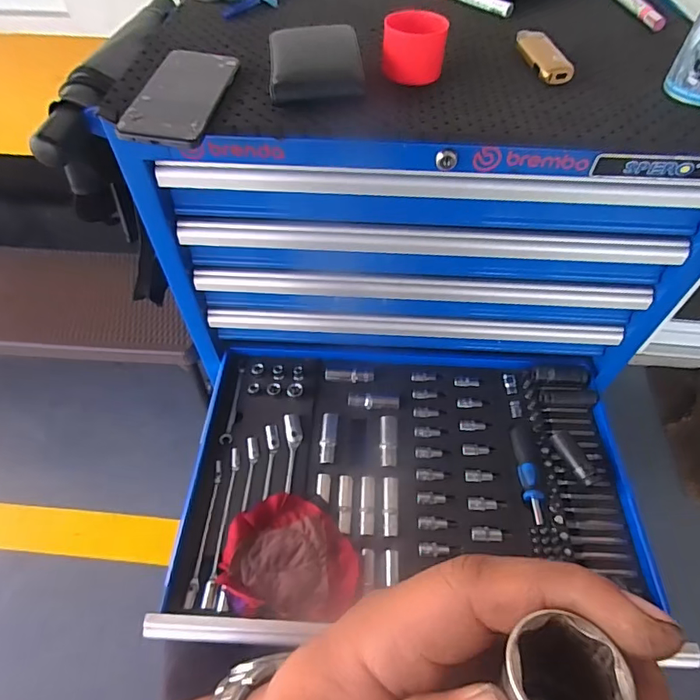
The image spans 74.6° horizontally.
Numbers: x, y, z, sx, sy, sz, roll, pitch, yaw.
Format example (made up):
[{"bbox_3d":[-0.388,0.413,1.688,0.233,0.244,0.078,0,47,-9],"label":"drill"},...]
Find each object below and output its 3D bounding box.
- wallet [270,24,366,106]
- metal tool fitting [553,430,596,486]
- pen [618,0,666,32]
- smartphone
[{"bbox_3d":[-0.036,-0.289,0.461,0.091,0.033,0.104,-6,53,-5],"label":"wallet"},{"bbox_3d":[0.314,0.149,0.644,0.018,0.015,0.081,-17,55,-13],"label":"metal tool fitting"},{"bbox_3d":[0.382,-0.459,0.613,0.015,0.016,0.136,-3,53,-3],"label":"pen"},{"bbox_3d":[-0.161,-0.251,0.450,0.077,0.015,0.163,4,53,2],"label":"smartphone"}]

